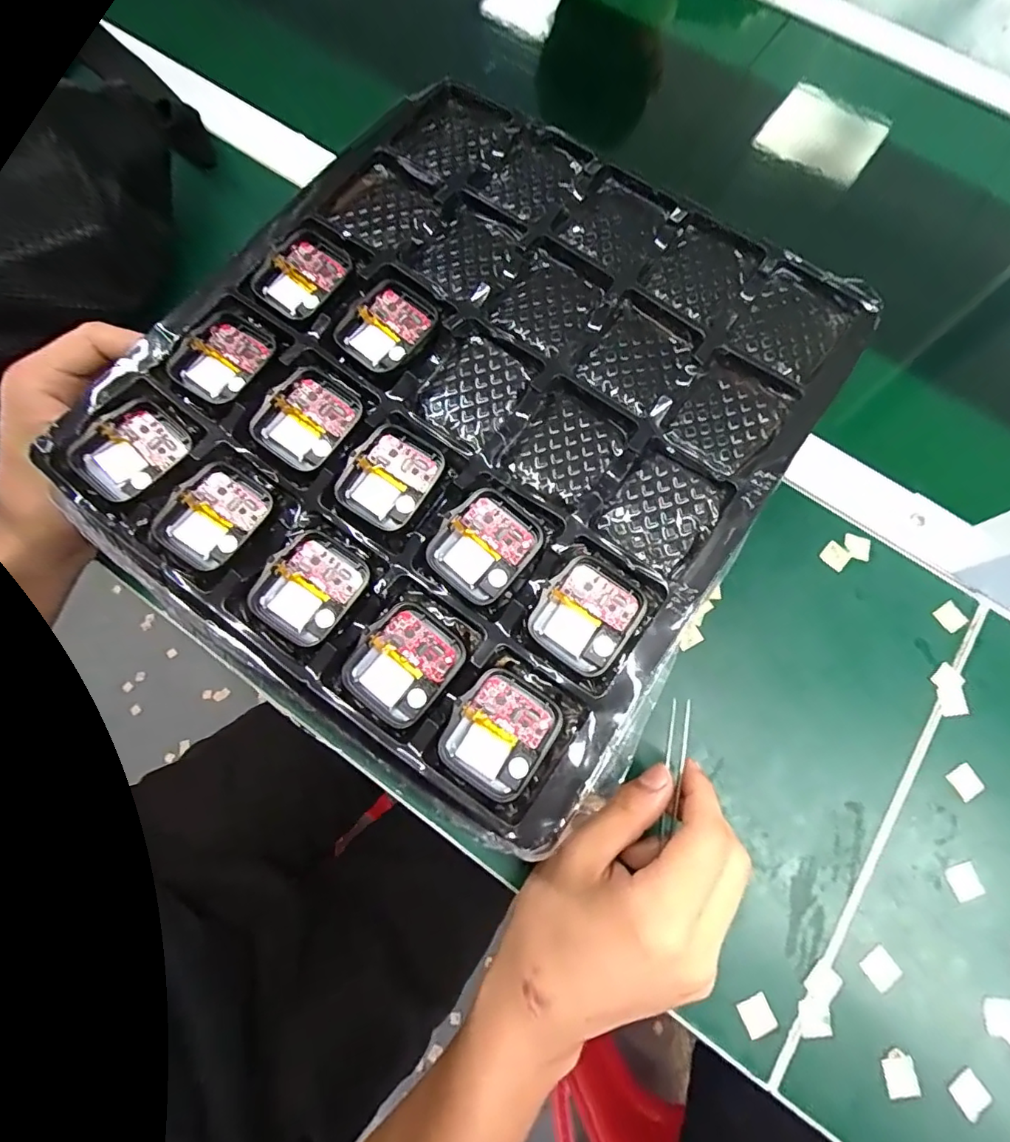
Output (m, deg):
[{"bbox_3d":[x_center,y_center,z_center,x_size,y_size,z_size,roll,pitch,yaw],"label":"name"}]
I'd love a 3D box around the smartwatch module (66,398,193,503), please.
[{"bbox_3d":[-0.160,-0.051,0.226,0.035,0.006,0.042,37,75,9],"label":"smartwatch module"}]

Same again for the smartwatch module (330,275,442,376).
[{"bbox_3d":[-0.055,-0.114,0.245,0.036,0.008,0.043,38,75,9],"label":"smartwatch module"}]

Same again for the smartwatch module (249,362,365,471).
[{"bbox_3d":[-0.085,-0.068,0.233,0.036,0.007,0.043,35,74,8],"label":"smartwatch module"}]

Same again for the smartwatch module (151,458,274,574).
[{"bbox_3d":[-0.121,-0.023,0.220,0.033,0.005,0.044,36,75,8],"label":"smartwatch module"}]

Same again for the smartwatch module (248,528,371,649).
[{"bbox_3d":[-0.080,0.007,0.218,0.035,0.010,0.044,38,75,9],"label":"smartwatch module"}]

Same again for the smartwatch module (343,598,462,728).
[{"bbox_3d":[-0.040,0.037,0.211,0.036,0.009,0.044,39,75,9],"label":"smartwatch module"}]

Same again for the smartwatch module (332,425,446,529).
[{"bbox_3d":[-0.049,-0.041,0.227,0.035,0.005,0.043,35,74,8],"label":"smartwatch module"}]

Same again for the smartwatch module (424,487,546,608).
[{"bbox_3d":[-0.008,-0.010,0.222,0.037,0.014,0.042,42,75,10],"label":"smartwatch module"}]

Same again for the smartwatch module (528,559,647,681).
[{"bbox_3d":[0.033,0.018,0.215,0.036,0.008,0.042,36,75,8],"label":"smartwatch module"}]

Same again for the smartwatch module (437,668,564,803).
[{"bbox_3d":[-0.002,0.063,0.204,0.038,0.007,0.041,35,74,8],"label":"smartwatch module"}]

